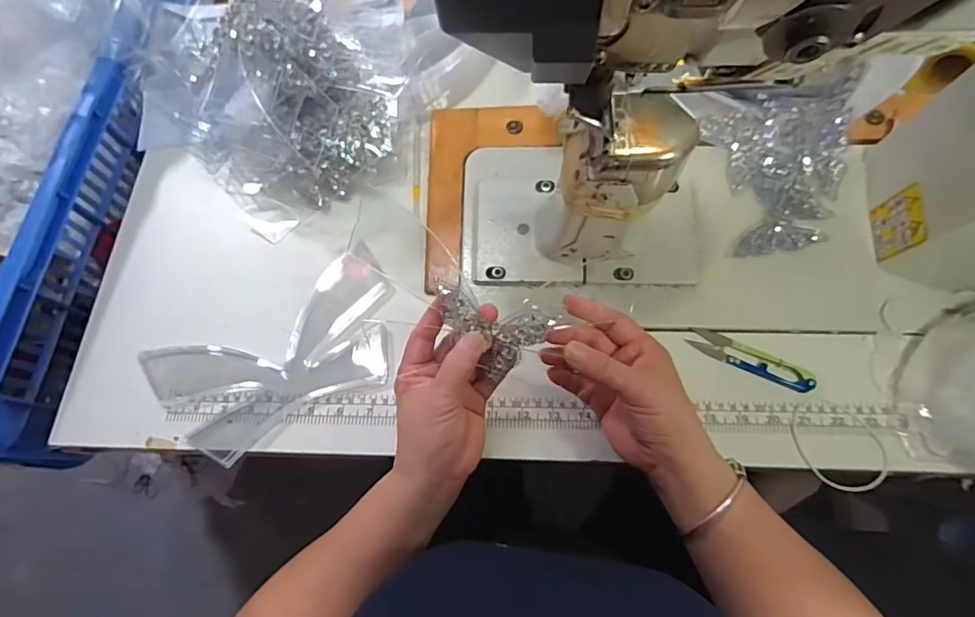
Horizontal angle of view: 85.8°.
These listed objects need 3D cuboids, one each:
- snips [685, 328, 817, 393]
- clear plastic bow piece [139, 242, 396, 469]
[{"bbox_3d":[0.225,0.043,0.449,0.102,0.013,0.025,23,72,10],"label":"snips"},{"bbox_3d":[-0.181,0.041,0.472,0.219,0.009,0.124,-32,72,-9],"label":"clear plastic bow piece"}]

